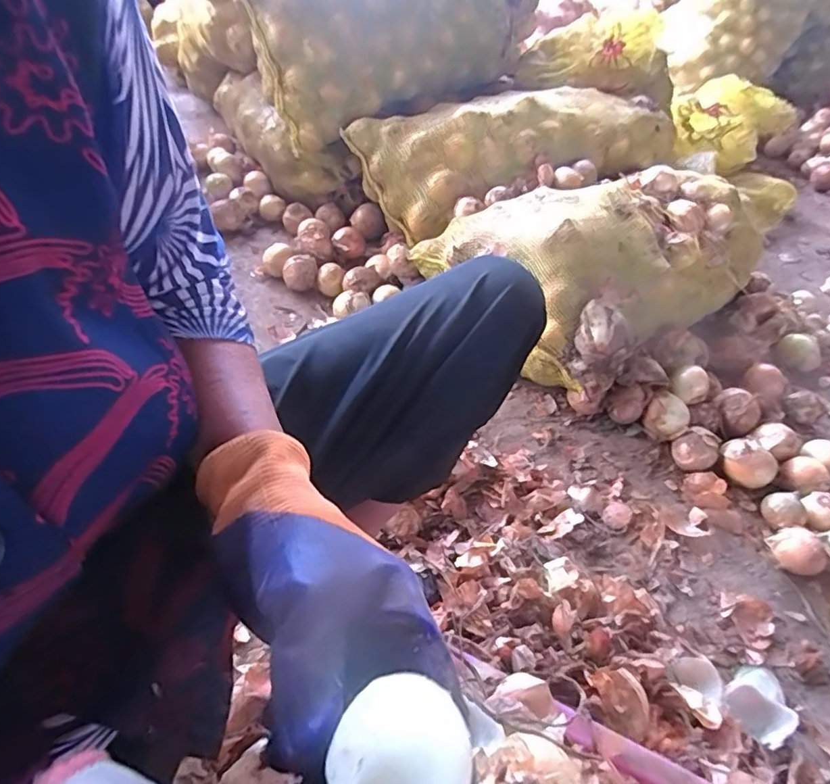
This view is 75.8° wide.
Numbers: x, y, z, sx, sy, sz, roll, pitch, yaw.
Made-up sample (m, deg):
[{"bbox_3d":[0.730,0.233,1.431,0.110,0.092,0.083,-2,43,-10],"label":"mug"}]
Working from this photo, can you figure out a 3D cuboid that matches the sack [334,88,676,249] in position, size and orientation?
[{"bbox_3d":[0.222,-0.493,1.125,0.690,0.193,0.222,-8,48,-12],"label":"sack"}]

